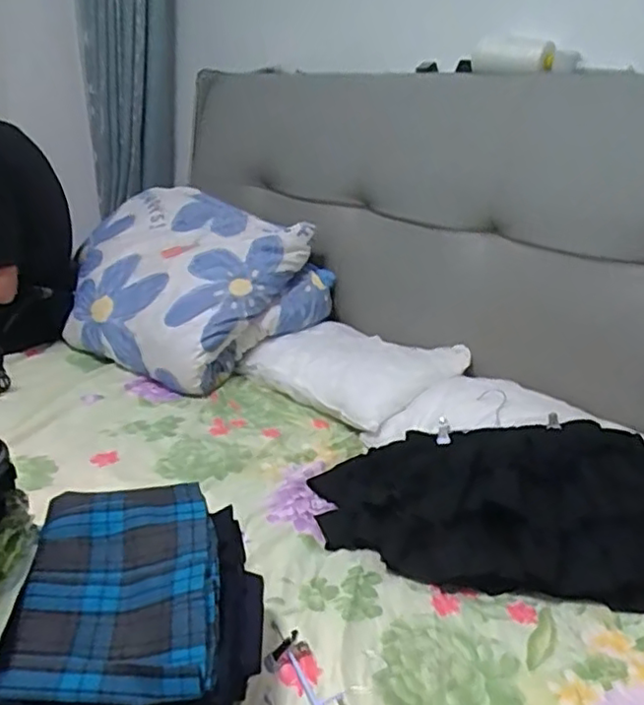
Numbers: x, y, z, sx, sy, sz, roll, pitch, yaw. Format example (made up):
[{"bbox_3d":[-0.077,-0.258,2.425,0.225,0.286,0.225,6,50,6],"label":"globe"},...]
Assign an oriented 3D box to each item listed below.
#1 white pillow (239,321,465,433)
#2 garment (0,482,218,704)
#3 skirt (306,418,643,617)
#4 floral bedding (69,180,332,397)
[{"bbox_3d":[0.066,0.028,1.363,0.299,0.096,0.398,-13,27,-37],"label":"white pillow"},{"bbox_3d":[-0.210,0.236,0.685,0.190,0.044,0.288,0,21,-9],"label":"garment"},{"bbox_3d":[0.268,0.202,0.951,0.563,0.140,0.292,7,21,12],"label":"skirt"},{"bbox_3d":[-0.339,-0.156,1.546,0.612,0.355,0.379,17,25,31],"label":"floral bedding"}]

